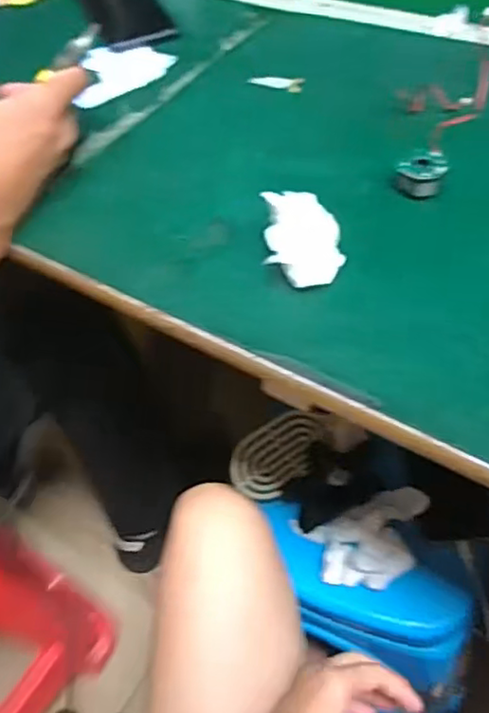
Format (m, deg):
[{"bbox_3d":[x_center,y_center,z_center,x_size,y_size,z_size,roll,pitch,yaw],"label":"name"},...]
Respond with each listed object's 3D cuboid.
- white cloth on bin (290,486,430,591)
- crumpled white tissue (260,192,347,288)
[{"bbox_3d":[0.122,0.176,0.594,0.123,0.028,0.081,-14,52,-5],"label":"white cloth on bin"},{"bbox_3d":[0.037,-0.072,0.387,0.049,0.041,0.048,0,52,6],"label":"crumpled white tissue"}]

